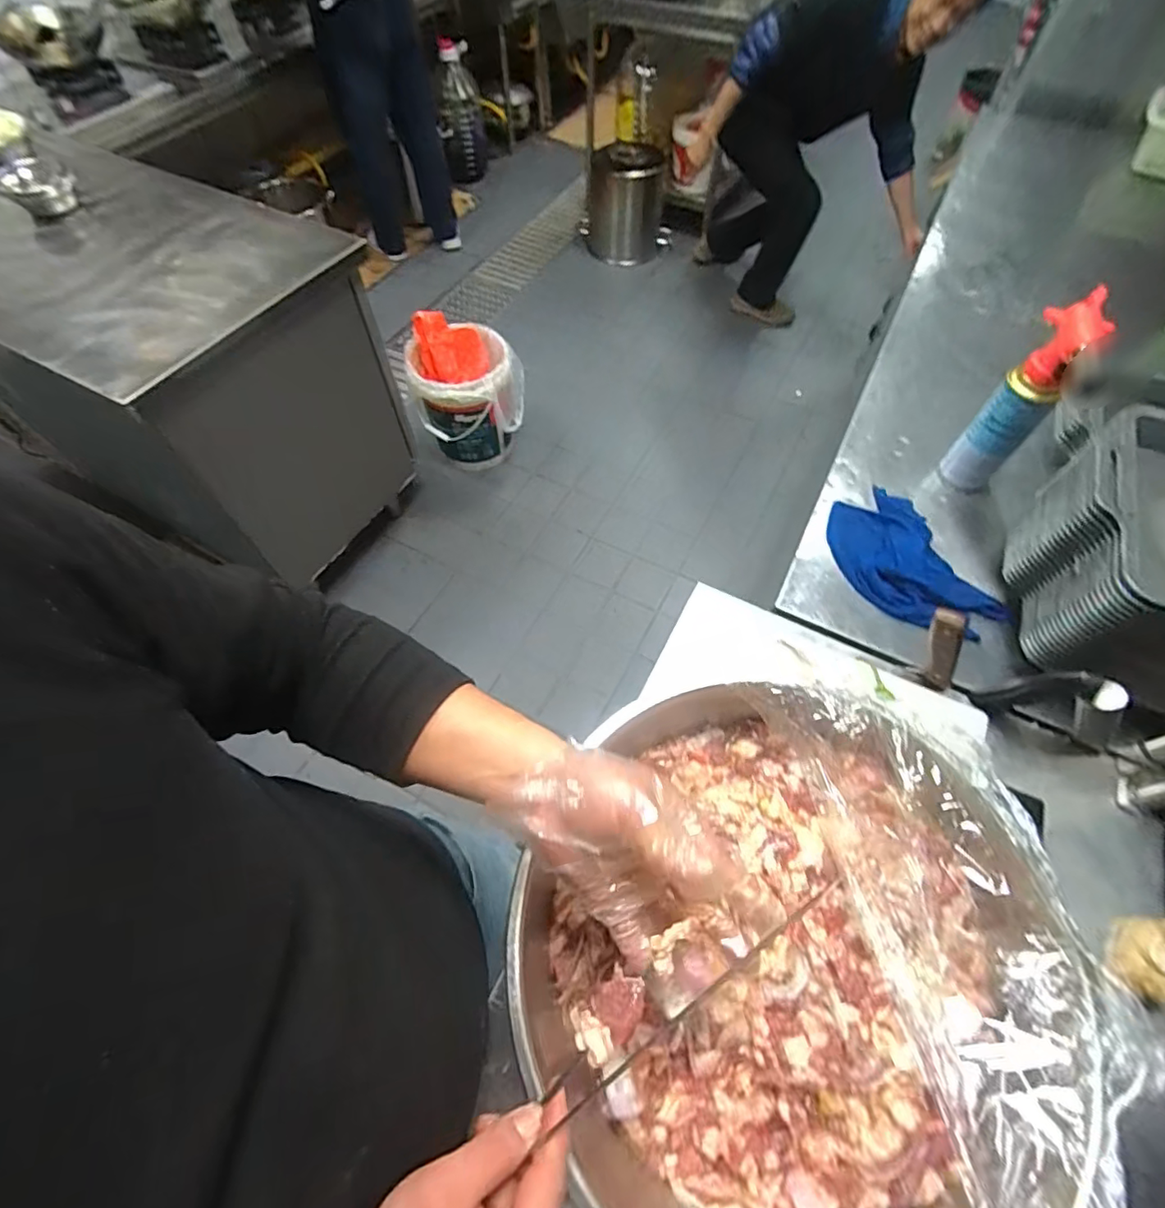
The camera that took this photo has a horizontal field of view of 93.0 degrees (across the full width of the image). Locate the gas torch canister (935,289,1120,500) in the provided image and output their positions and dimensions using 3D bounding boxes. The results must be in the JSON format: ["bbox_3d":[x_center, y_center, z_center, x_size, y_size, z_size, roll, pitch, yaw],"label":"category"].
[{"bbox_3d":[0.554,-0.248,0.702,0.070,0.230,0.108,15,61,9],"label":"gas torch canister"}]

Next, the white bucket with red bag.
[{"bbox_3d":[-0.350,-0.653,1.755,0.319,0.468,0.300,-7,60,-4],"label":"white bucket with red bag"}]

